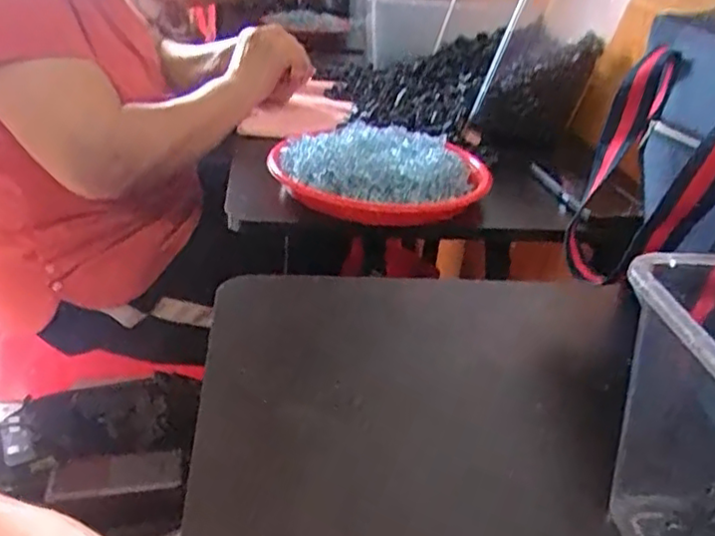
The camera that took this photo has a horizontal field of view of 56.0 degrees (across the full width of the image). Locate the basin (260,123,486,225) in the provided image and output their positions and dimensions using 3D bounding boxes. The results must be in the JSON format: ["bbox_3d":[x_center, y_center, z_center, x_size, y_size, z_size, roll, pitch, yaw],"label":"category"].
[{"bbox_3d":[0.026,-0.114,0.742,0.222,0.047,0.212,4,28,-2],"label":"basin"}]

